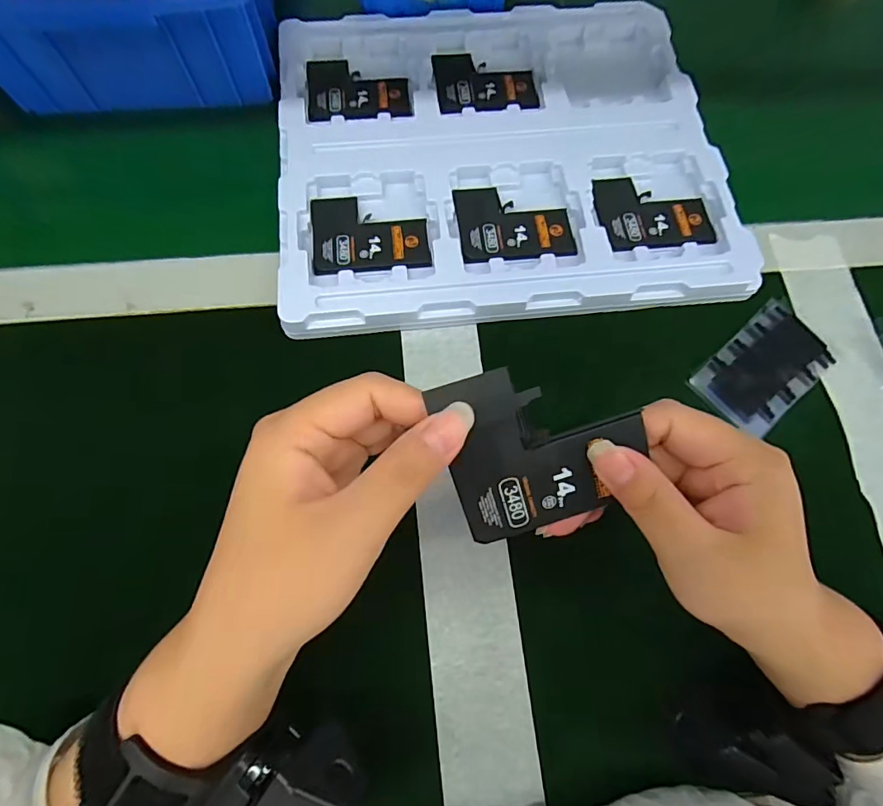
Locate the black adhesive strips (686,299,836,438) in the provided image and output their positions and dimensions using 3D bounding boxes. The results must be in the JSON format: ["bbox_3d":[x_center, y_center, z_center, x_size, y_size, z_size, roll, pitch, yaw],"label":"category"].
[{"bbox_3d":[0.218,-0.024,0.316,0.098,0.004,0.057,-39,78,-12],"label":"black adhesive strips"}]

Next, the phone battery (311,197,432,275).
[{"bbox_3d":[-0.050,-0.120,0.327,0.079,0.004,0.065,-6,74,-4],"label":"phone battery"}]

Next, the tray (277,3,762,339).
[{"bbox_3d":[0.042,-0.194,0.352,0.316,0.020,0.285,-6,74,-4],"label":"tray"}]

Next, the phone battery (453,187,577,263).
[{"bbox_3d":[0.051,-0.129,0.333,0.079,0.004,0.064,-6,74,-4],"label":"phone battery"}]

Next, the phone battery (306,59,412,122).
[{"bbox_3d":[-0.067,-0.252,0.379,0.079,0.006,0.068,-5,74,-4],"label":"phone battery"}]

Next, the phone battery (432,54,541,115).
[{"bbox_3d":[0.035,-0.261,0.383,0.080,0.006,0.066,-7,74,-4],"label":"phone battery"}]

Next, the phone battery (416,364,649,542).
[{"bbox_3d":[0.040,0.016,0.183,0.074,0.004,0.070,-18,112,1],"label":"phone battery"}]

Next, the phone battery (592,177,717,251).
[{"bbox_3d":[0.152,-0.138,0.339,0.080,0.004,0.063,-3,74,-3],"label":"phone battery"}]

